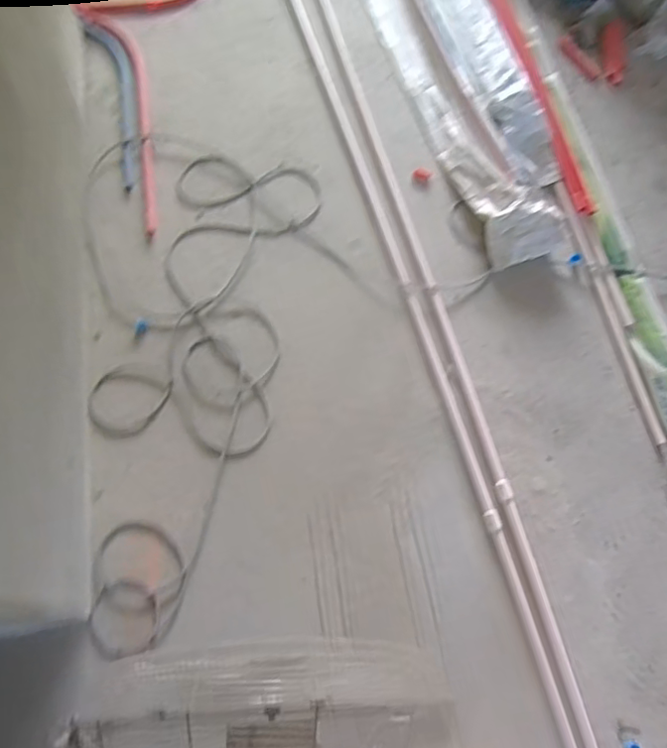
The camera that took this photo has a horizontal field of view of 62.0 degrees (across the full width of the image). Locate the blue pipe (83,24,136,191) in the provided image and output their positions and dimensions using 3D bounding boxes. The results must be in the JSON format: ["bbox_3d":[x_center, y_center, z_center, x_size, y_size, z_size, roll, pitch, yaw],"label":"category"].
[{"bbox_3d":[-0.606,-0.791,1.588,0.097,0.035,0.686,-18,69,-8],"label":"blue pipe"}]

